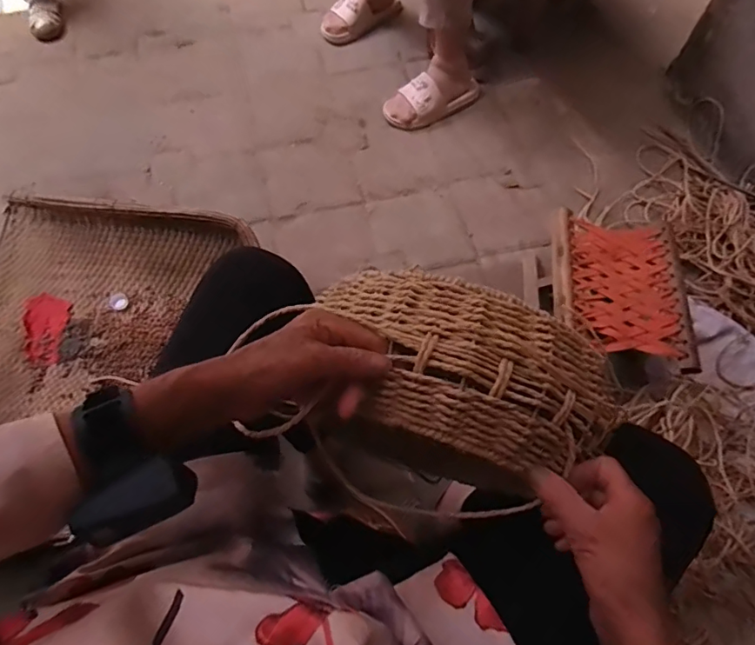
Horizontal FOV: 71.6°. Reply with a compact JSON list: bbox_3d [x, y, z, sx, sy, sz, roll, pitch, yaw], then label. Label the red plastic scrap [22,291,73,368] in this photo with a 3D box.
[{"bbox_3d":[-0.615,0.010,0.967,0.070,0.018,0.129,-3,63,-3],"label":"red plastic scrap"}]

